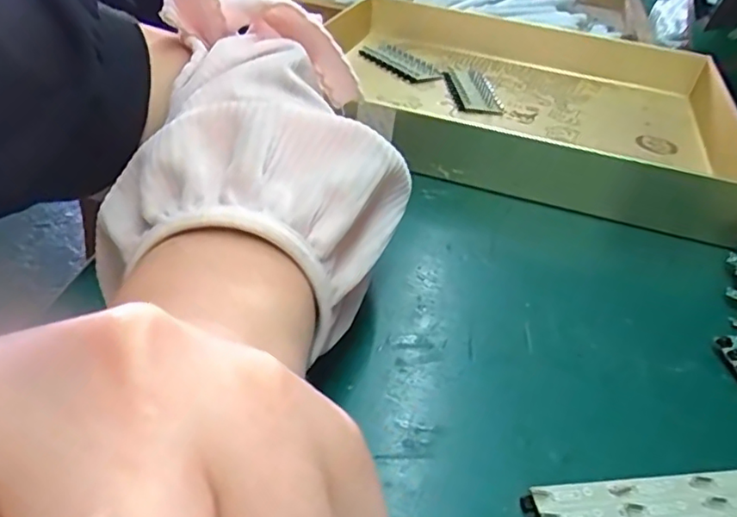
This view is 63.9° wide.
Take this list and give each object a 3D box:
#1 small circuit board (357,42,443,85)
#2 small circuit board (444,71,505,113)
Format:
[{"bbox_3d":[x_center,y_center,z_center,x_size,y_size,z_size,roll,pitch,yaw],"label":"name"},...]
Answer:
[{"bbox_3d":[0.029,-0.176,0.536,0.041,0.012,0.080,-26,47,-38],"label":"small circuit board"},{"bbox_3d":[0.088,-0.145,0.505,0.039,0.015,0.069,1,35,-8],"label":"small circuit board"}]

